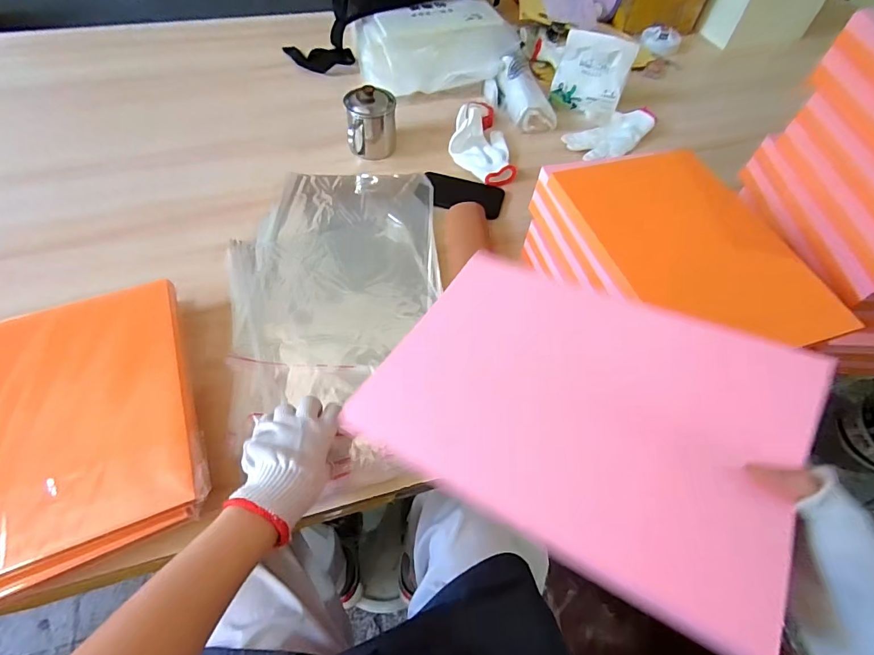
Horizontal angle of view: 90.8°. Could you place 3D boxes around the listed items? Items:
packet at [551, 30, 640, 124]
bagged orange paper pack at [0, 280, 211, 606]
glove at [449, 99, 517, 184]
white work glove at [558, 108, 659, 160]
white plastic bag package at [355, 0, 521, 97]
[{"bbox_3d":[0.302,-0.500,0.857,0.138,0.148,0.034,25,27,21],"label":"packet"},{"bbox_3d":[-0.387,0.098,0.461,0.236,0.034,0.303,-19,60,-14],"label":"bagged orange paper pack"},{"bbox_3d":[0.077,-0.357,0.812,0.110,0.048,0.218,-6,58,-6],"label":"glove"},{"bbox_3d":[0.347,-0.381,0.848,0.191,0.032,0.099,-23,61,-17],"label":"white work glove"},{"bbox_3d":[-0.004,-0.596,0.913,0.316,0.093,0.196,-11,59,-10],"label":"white plastic bag package"}]

